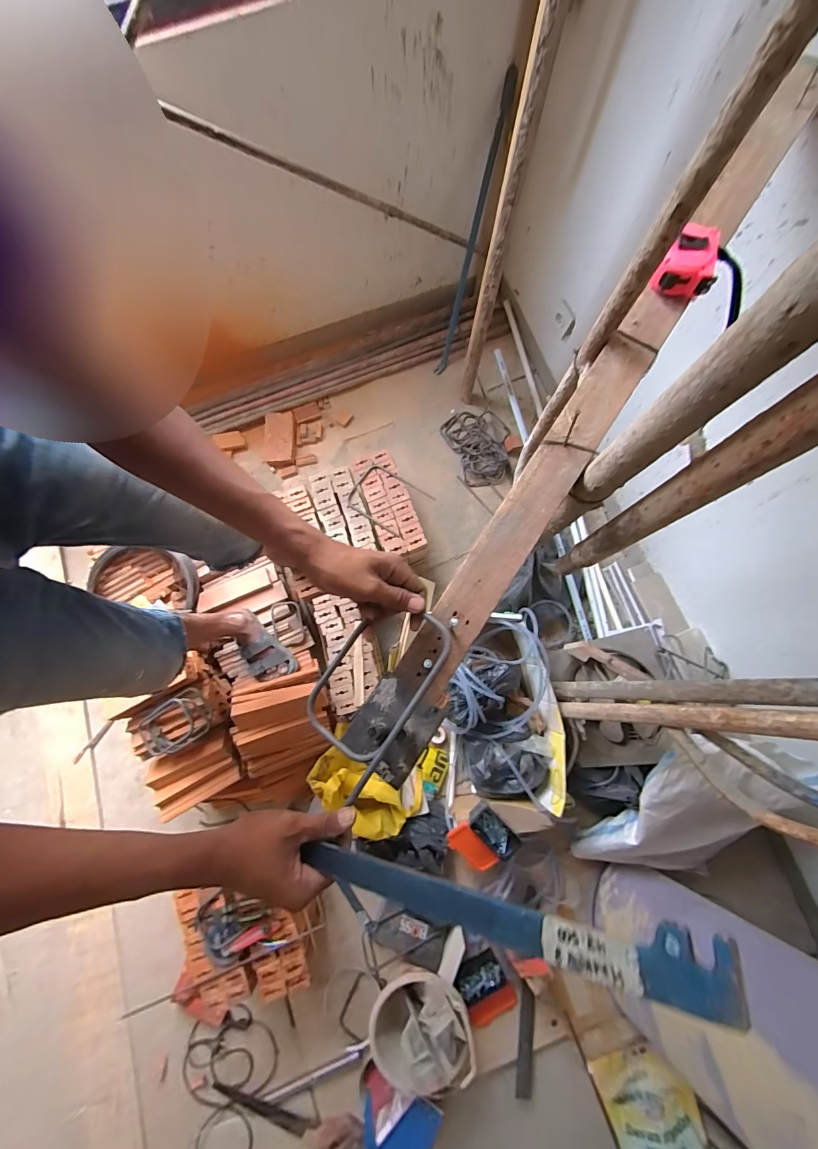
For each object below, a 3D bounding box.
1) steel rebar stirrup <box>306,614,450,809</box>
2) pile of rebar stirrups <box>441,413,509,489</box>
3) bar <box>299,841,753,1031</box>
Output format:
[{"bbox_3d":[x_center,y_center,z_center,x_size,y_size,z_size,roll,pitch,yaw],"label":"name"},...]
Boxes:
[{"bbox_3d":[-0.042,0.116,0.407,0.098,0.006,0.195,32,87,21],"label":"steel rebar stirrup"},{"bbox_3d":[0.275,-0.490,1.493,0.227,0.055,0.310,-23,80,-3],"label":"pile of rebar stirrups"},{"bbox_3d":[0.039,0.221,0.267,0.290,0.018,0.026,-14,76,36],"label":"bar"}]

